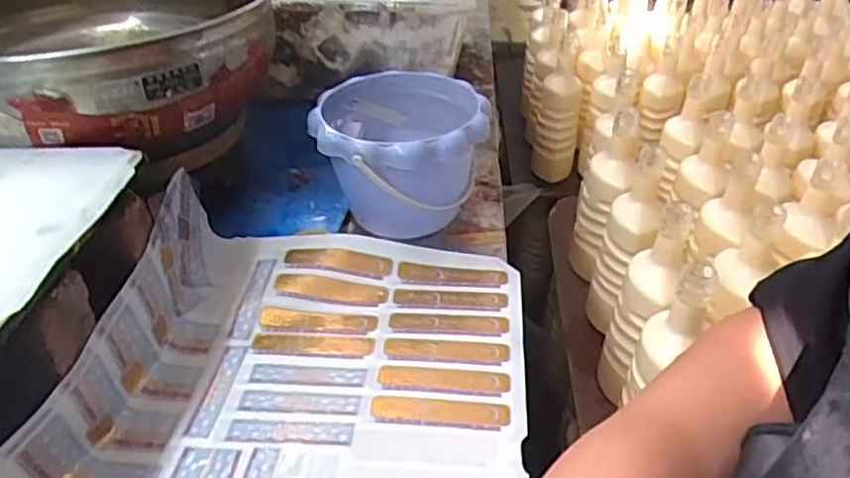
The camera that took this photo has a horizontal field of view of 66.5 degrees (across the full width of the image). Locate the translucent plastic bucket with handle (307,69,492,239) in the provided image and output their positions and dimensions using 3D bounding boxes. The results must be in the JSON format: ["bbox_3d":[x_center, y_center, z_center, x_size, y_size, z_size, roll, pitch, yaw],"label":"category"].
[{"bbox_3d":[-0.024,-0.071,0.608,0.147,0.121,0.142,0,37,0],"label":"translucent plastic bucket with handle"}]

